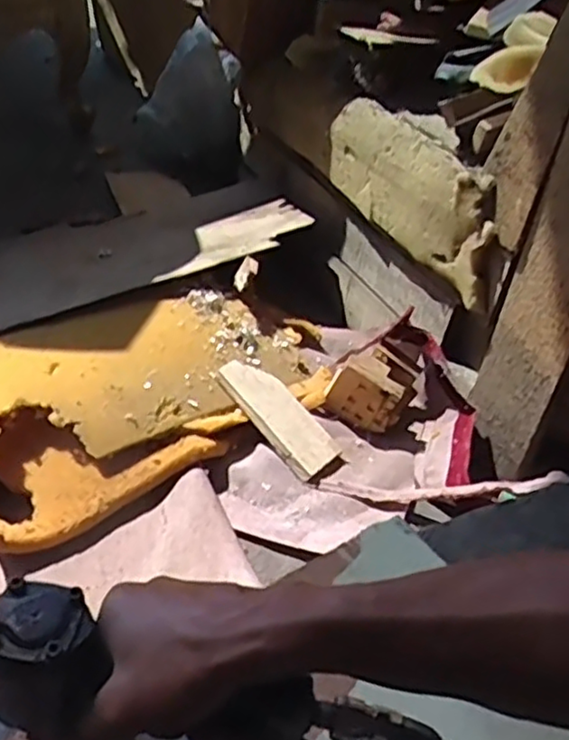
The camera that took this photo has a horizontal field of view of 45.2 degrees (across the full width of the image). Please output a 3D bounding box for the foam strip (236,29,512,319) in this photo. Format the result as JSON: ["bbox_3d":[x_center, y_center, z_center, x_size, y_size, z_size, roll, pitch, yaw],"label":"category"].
[{"bbox_3d":[0.090,-0.309,0.926,0.036,0.160,0.590,-18,49,-26],"label":"foam strip"}]

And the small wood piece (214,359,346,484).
[{"bbox_3d":[-0.007,0.061,0.861,0.186,0.034,0.069,46,49,7],"label":"small wood piece"}]

